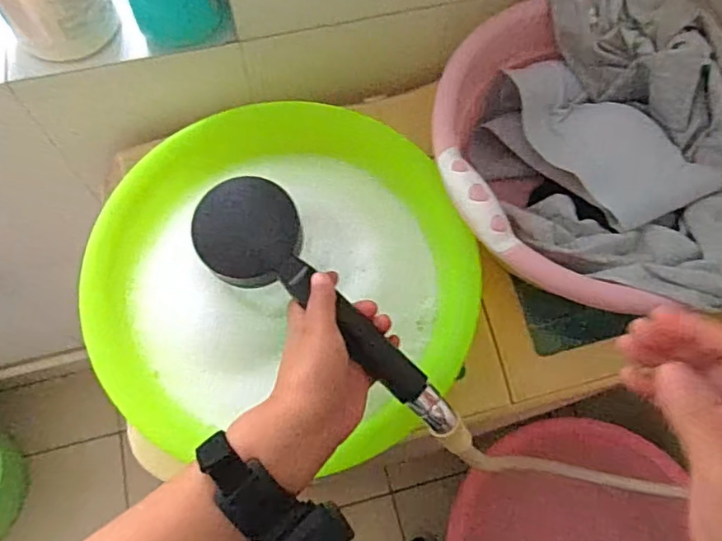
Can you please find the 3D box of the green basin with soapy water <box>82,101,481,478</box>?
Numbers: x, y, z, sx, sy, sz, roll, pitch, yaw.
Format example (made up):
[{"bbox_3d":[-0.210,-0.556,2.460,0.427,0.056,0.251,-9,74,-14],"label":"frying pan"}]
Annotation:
[{"bbox_3d":[-0.069,0.004,0.574,0.366,0.116,0.339,3,71,1],"label":"green basin with soapy water"}]

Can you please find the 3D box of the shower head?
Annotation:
[{"bbox_3d":[-0.026,0.026,0.463,0.269,0.041,0.090,42,76,13],"label":"shower head"}]

